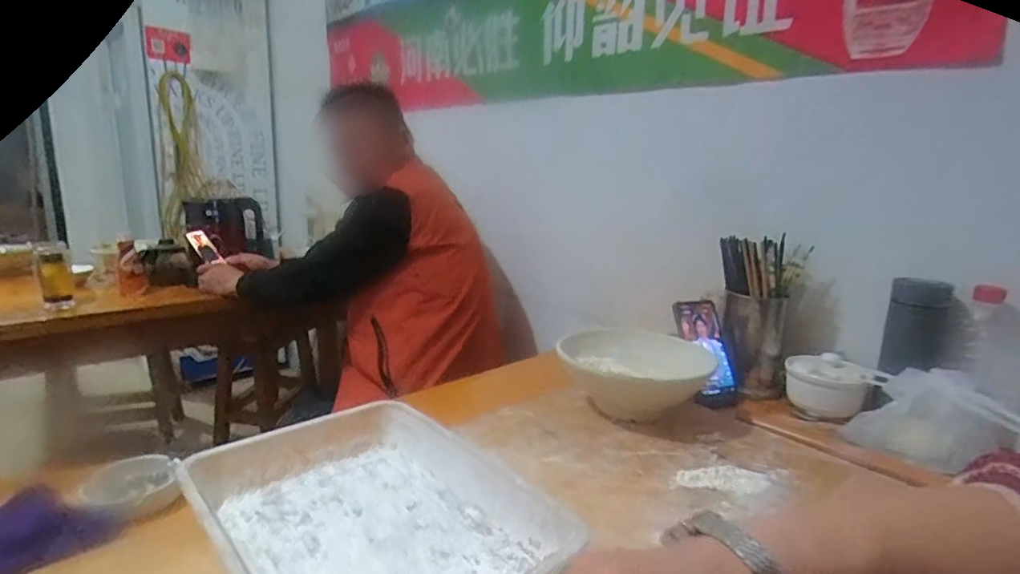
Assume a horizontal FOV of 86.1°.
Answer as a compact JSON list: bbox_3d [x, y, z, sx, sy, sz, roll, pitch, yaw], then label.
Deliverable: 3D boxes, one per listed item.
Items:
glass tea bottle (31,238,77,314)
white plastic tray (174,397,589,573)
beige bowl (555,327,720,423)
[{"bbox_3d":[-1.013,-0.028,1.213,0.069,0.135,0.079,-9,16,-41],"label":"glass tea bottle"},{"bbox_3d":[-0.122,0.200,0.474,0.232,0.053,0.323,-10,16,-42],"label":"white plastic tray"},{"bbox_3d":[0.168,0.130,0.769,0.186,0.090,0.163,4,12,11],"label":"beige bowl"}]

